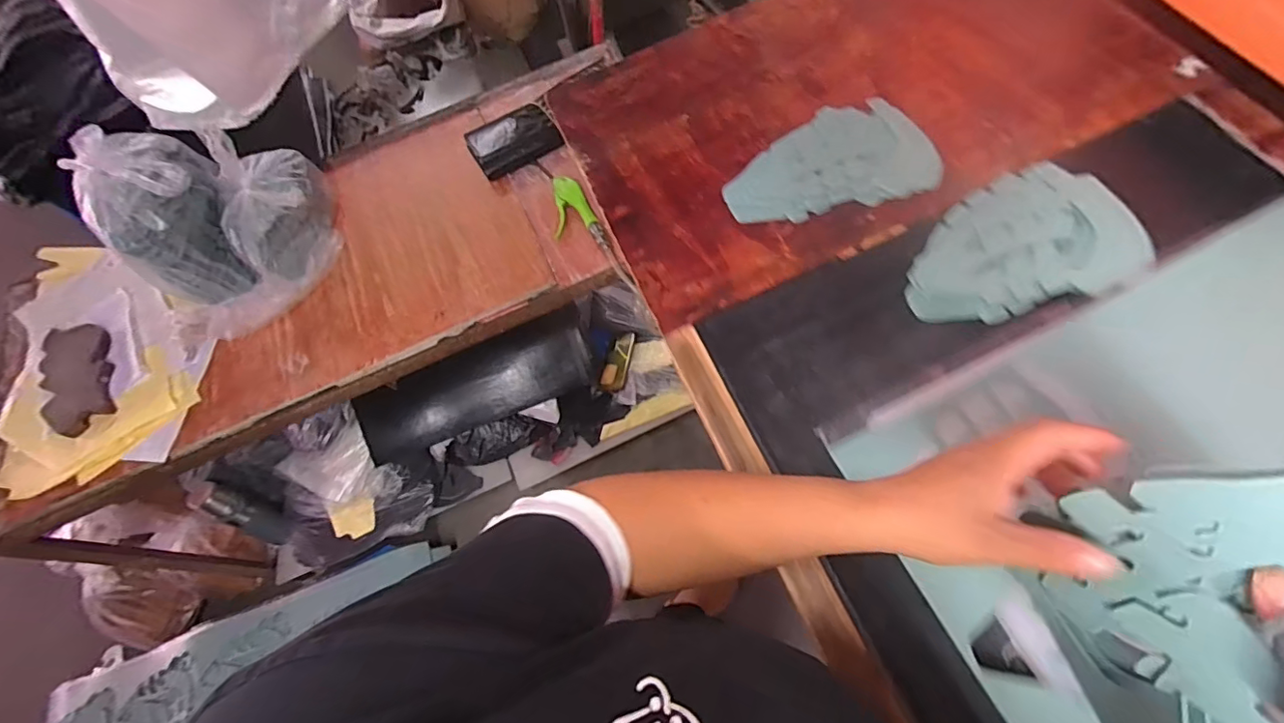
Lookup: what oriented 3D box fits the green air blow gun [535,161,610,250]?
[{"bbox_3d":[-0.131,-0.266,0.923,0.069,0.040,0.239,-22,67,-9],"label":"green air blow gun"}]

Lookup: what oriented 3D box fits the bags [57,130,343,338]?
[{"bbox_3d":[-0.653,-0.234,0.851,0.295,0.247,0.237,-39,70,-16],"label":"bags"}]

